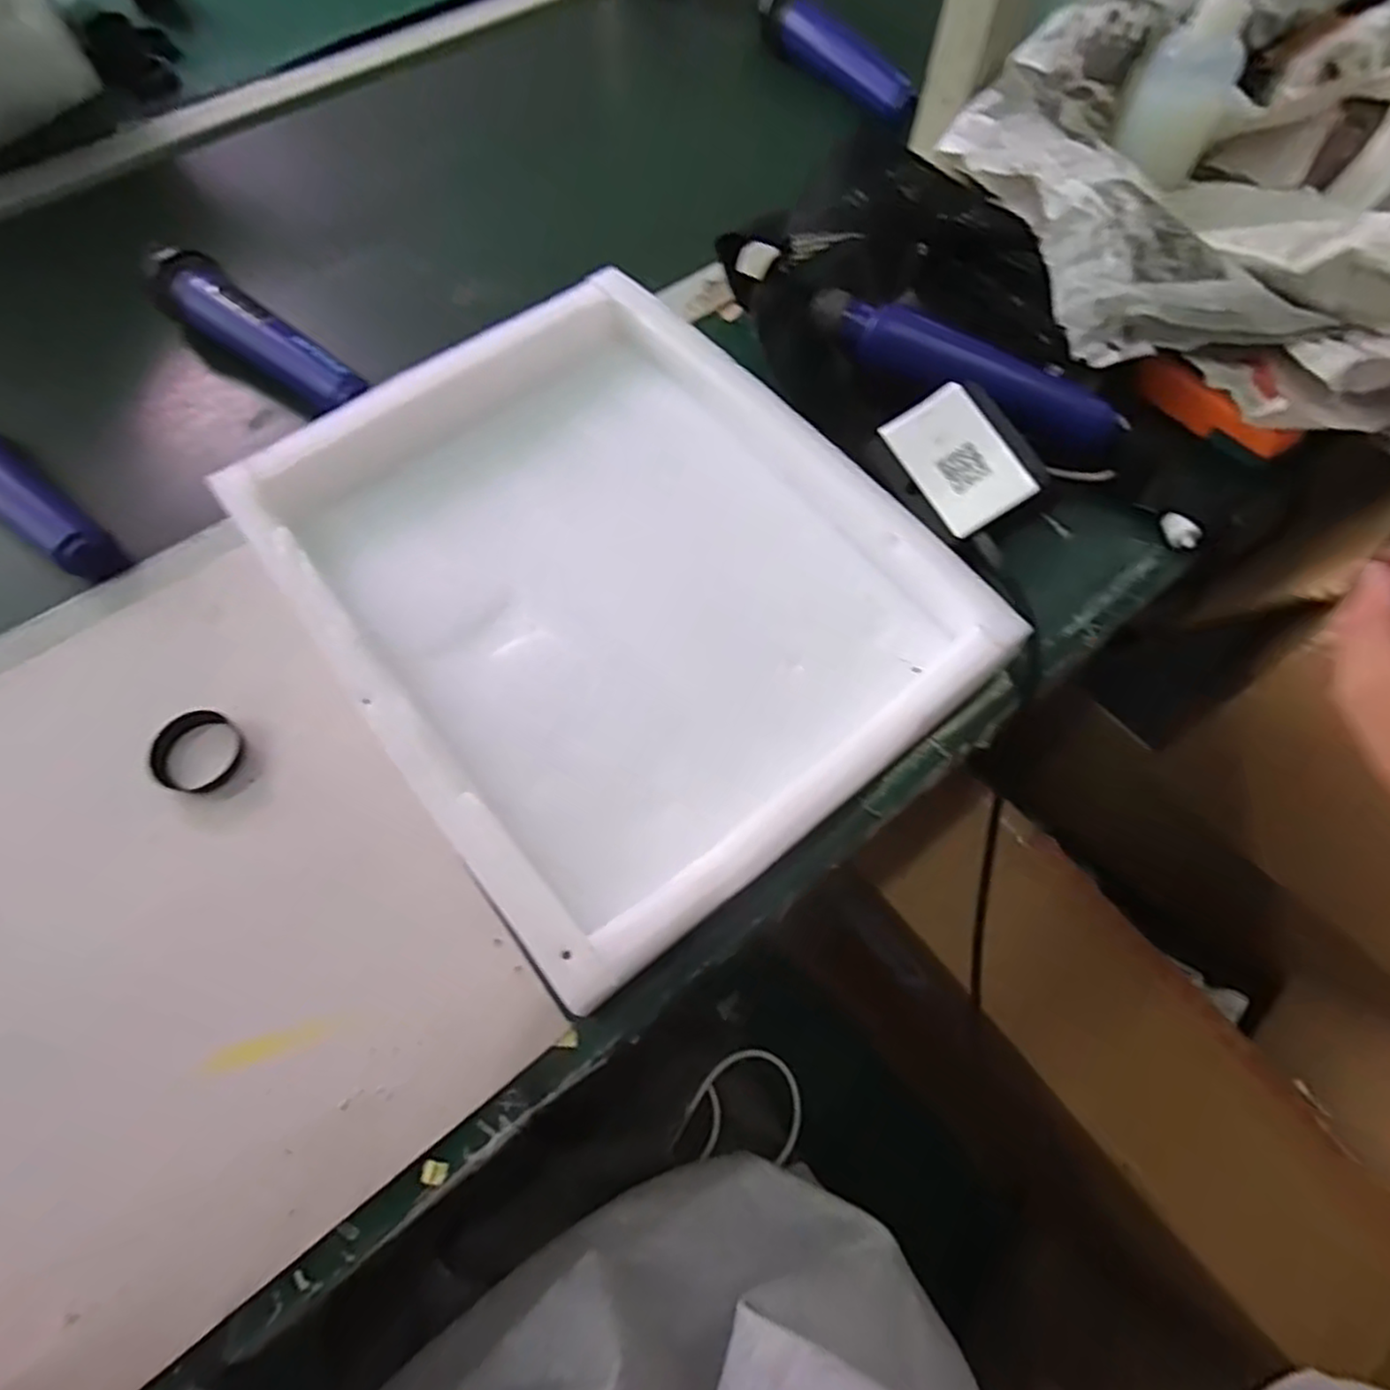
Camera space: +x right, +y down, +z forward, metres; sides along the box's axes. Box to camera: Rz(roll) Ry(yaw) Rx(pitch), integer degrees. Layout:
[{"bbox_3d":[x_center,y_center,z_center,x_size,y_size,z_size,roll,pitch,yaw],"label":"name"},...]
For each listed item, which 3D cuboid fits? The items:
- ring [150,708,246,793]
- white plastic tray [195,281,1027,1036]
[{"bbox_3d":[-0.261,0.030,0.370,0.046,0.011,0.043,0,66,1],"label":"ring"},{"bbox_3d":[-0.045,-0.065,0.391,0.284,0.051,0.344,-37,71,-14],"label":"white plastic tray"}]

